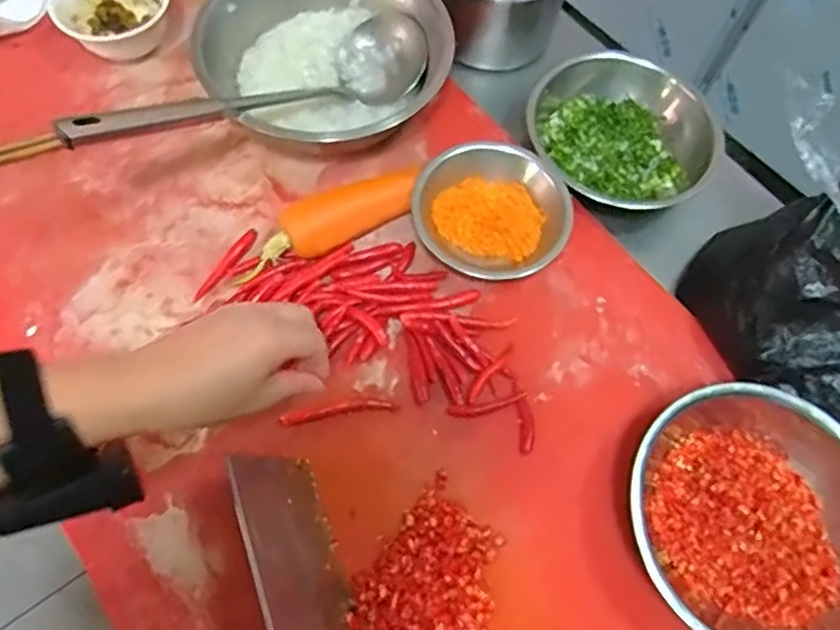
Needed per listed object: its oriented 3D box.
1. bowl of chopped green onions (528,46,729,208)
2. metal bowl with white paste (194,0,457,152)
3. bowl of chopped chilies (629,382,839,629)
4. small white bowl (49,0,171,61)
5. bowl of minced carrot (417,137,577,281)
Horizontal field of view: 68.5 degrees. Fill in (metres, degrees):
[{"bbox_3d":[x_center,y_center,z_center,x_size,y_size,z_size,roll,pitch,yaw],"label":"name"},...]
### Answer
[{"bbox_3d":[0.190,-0.182,0.601,0.151,0.067,0.180,-18,68,-11],"label":"bowl of chopped green onions"},{"bbox_3d":[-0.089,-0.242,0.576,0.189,0.095,0.212,-27,70,-14],"label":"metal bowl with white paste"},{"bbox_3d":[0.249,0.150,0.458,0.184,0.067,0.184,1,66,-2],"label":"bowl of chopped chilies"},{"bbox_3d":[-0.301,-0.301,0.614,0.103,0.055,0.090,-7,67,-6],"label":"small white bowl"},{"bbox_3d":[0.066,-0.094,0.550,0.132,0.059,0.111,30,68,10],"label":"bowl of minced carrot"}]

